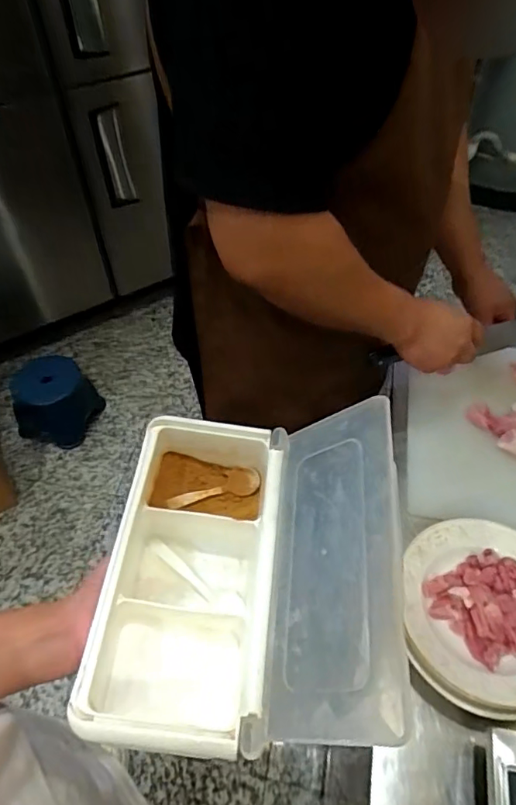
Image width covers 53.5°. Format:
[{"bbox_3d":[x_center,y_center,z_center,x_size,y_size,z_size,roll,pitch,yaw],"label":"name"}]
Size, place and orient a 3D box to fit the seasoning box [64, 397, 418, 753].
[{"bbox_3d":[-0.010,0.118,0.372,0.191,0.132,0.227,4,51,3],"label":"seasoning box"}]

